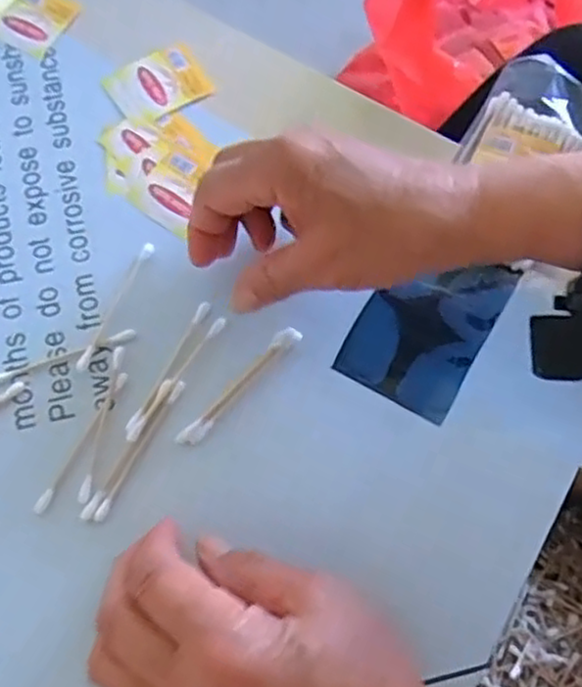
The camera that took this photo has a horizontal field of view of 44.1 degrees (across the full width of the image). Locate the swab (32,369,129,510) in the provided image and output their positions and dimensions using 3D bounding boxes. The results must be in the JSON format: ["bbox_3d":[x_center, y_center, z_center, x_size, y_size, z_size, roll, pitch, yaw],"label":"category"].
[{"bbox_3d":[-0.096,0.045,0.331,0.005,0.004,0.073,27,71,7],"label":"swab"}]

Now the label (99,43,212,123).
[{"bbox_3d":[-0.074,-0.145,0.400,0.050,0.004,0.040,-29,74,-12],"label":"label"}]

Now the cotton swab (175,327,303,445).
[{"bbox_3d":[-0.024,0.020,0.341,0.010,0.004,0.077,42,73,11],"label":"cotton swab"}]

